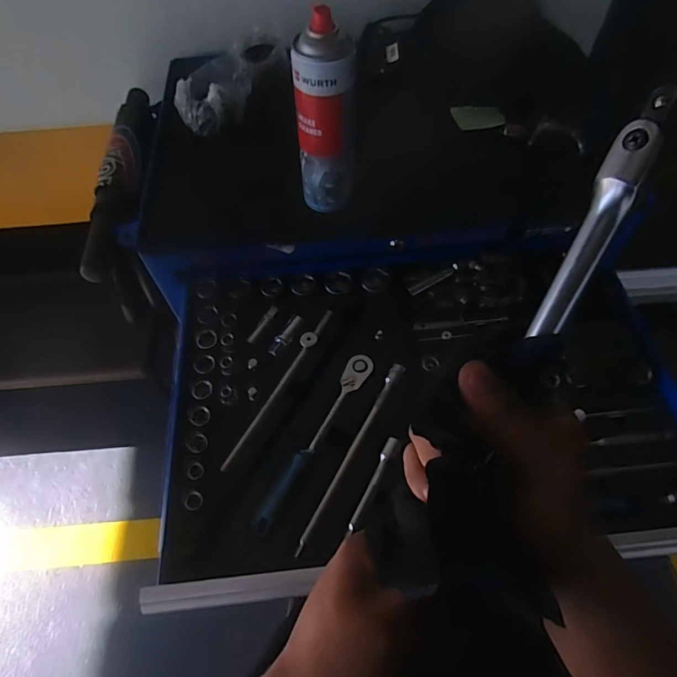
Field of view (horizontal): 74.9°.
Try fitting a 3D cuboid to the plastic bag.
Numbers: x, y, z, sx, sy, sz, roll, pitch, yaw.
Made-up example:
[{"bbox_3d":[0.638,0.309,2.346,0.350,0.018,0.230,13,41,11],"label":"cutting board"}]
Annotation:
[{"bbox_3d":[-0.165,-0.409,0.701,0.076,0.054,0.218,26,63,17],"label":"plastic bag"}]

